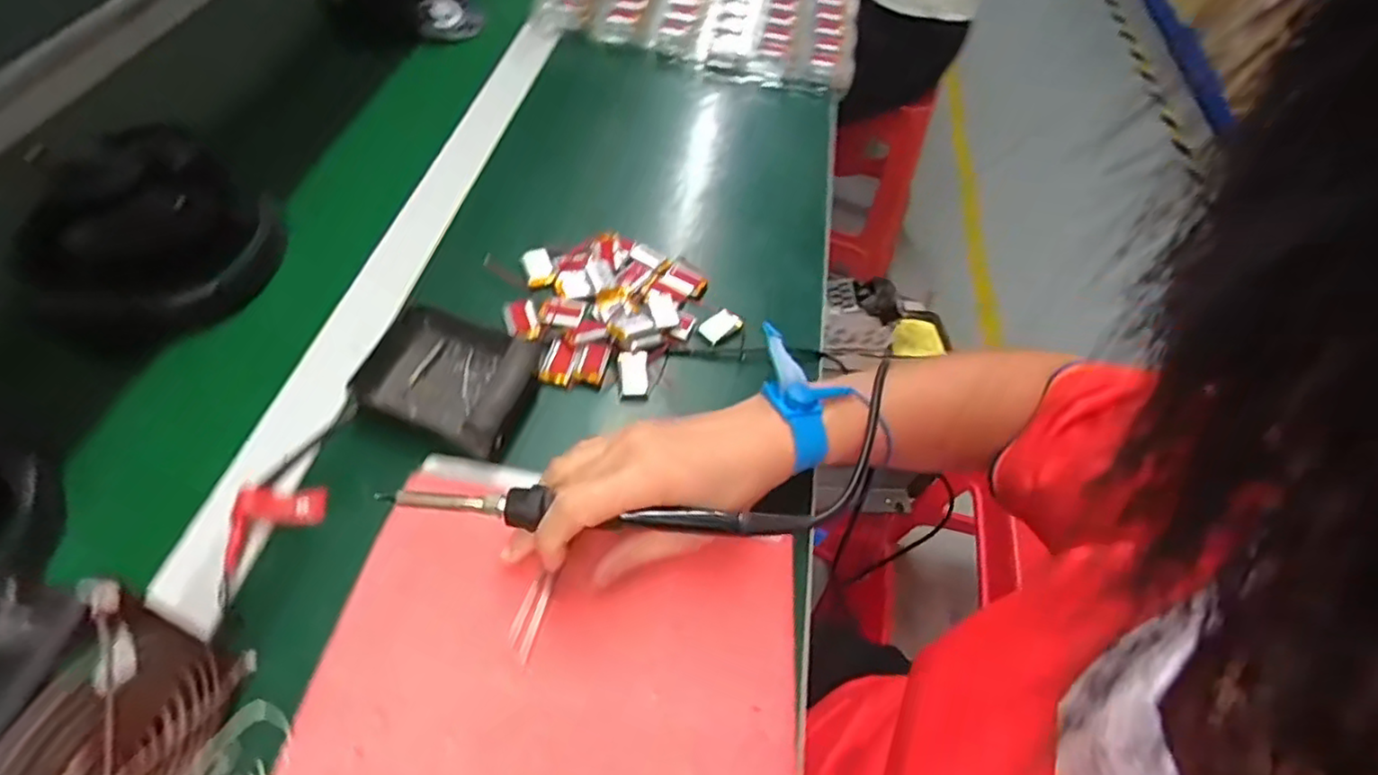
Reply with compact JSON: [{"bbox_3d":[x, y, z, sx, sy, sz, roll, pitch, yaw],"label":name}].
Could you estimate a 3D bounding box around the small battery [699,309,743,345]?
[{"bbox_3d":[0.023,-0.044,0.485,0.029,0.005,0.021,-36,65,-28],"label":"small battery"}]

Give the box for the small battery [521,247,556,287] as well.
[{"bbox_3d":[-0.112,-0.090,0.499,0.020,0.008,0.032,-13,56,-16],"label":"small battery"}]

